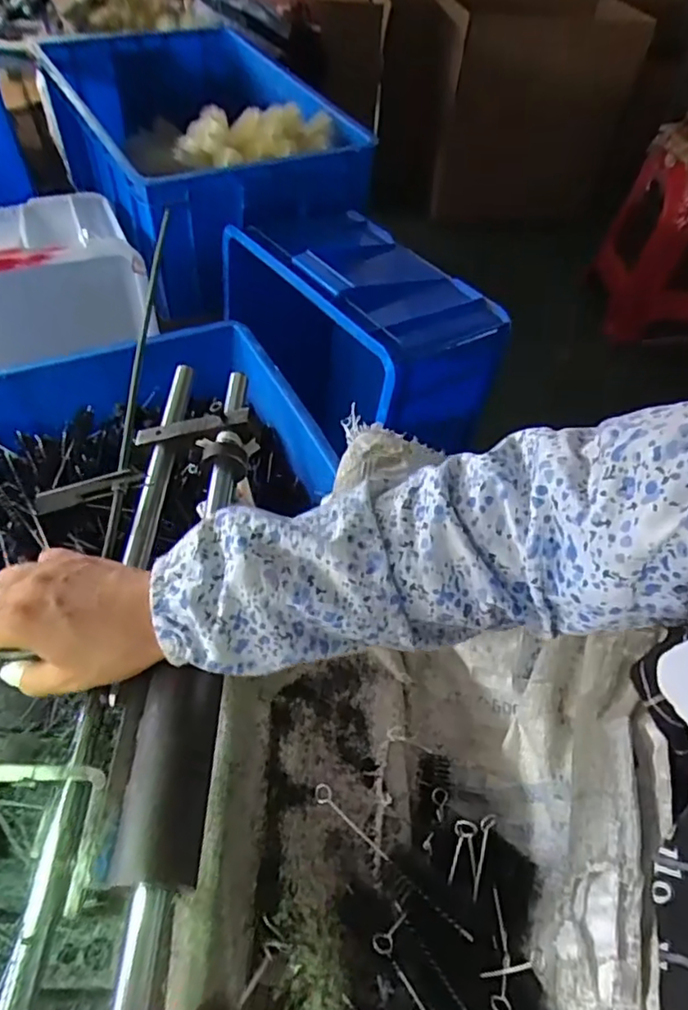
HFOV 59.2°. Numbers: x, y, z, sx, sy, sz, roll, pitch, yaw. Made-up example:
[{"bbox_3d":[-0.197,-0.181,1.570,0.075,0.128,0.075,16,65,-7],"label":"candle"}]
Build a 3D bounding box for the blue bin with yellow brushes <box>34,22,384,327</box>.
[{"bbox_3d":[-0.244,-0.605,1.048,0.368,0.220,0.570,-21,55,-21],"label":"blue bin with yellow brushes"}]

